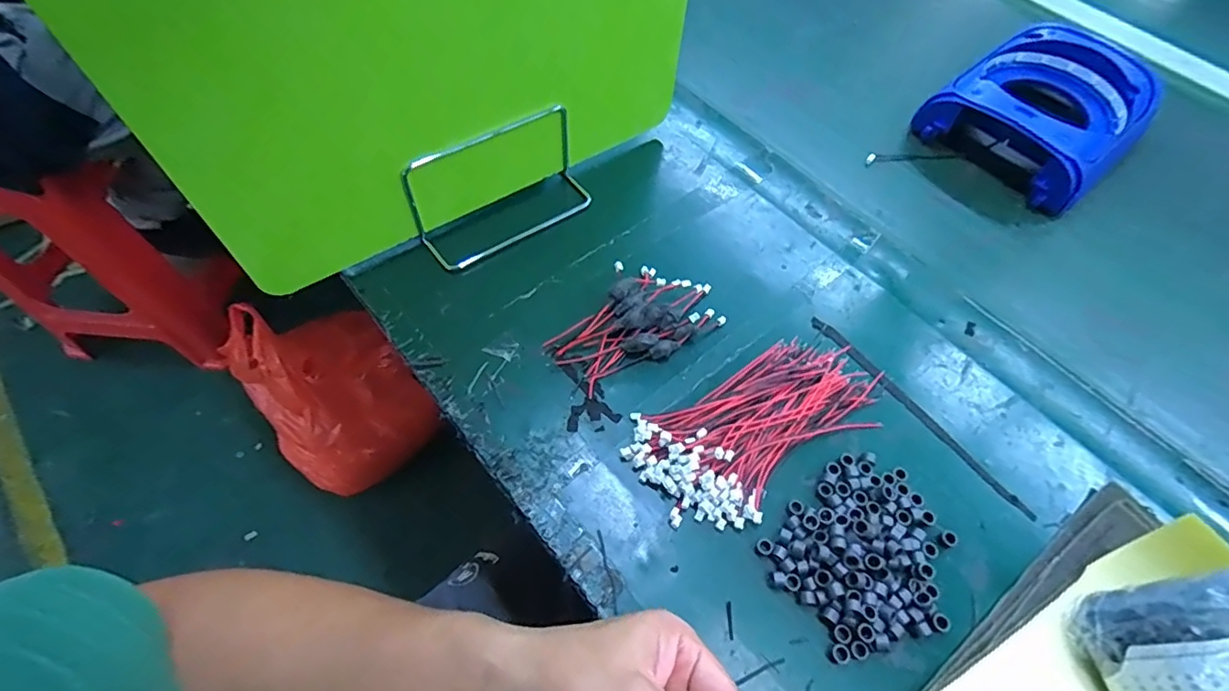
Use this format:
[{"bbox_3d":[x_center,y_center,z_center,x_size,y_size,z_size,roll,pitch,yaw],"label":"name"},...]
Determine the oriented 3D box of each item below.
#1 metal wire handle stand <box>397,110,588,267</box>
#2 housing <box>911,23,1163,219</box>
[{"bbox_3d":[-0.093,-0.135,0.472,0.152,0.085,0.055,-32,65,-21],"label":"metal wire handle stand"},{"bbox_3d":[0.441,-0.238,0.580,0.193,0.076,0.163,-34,65,-22],"label":"housing"}]

